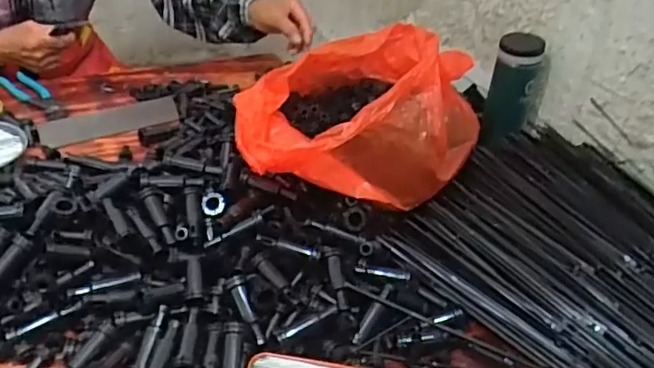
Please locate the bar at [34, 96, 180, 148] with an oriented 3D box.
[{"bbox_3d":[-0.315,-0.093,0.865,0.194,0.009,0.072,-17,41,-29],"label":"bar"}]

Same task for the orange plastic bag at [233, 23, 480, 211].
[{"bbox_3d":[0.033,-0.094,0.731,0.306,0.122,0.261,-7,37,-18],"label":"orange plastic bag"}]

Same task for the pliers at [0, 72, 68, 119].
[{"bbox_3d":[-0.446,-0.138,0.916,0.164,0.013,0.046,29,41,30],"label":"pliers"}]

